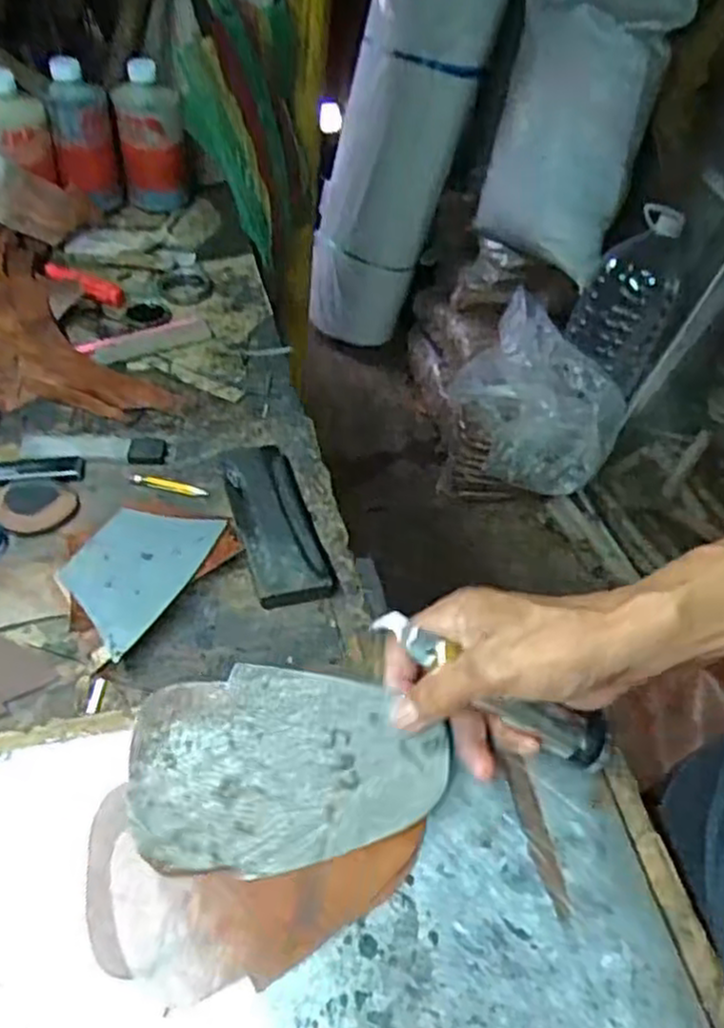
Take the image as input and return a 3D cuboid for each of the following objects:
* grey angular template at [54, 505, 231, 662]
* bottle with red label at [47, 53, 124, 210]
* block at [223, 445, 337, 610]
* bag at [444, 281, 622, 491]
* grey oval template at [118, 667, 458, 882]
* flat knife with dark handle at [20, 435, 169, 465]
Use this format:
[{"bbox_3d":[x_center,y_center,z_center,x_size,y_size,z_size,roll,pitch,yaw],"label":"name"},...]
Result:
[{"bbox_3d":[-0.153,0.032,0.506,0.068,0.006,0.115,34,54,3],"label":"grey angular template"},{"bbox_3d":[-0.311,-0.415,0.841,0.066,0.157,0.052,-9,50,-17],"label":"bottle with red label"},{"bbox_3d":[-0.065,0.003,0.560,0.057,0.018,0.152,-9,51,-18],"label":"block"},{"bbox_3d":[0.377,-0.249,1.657,0.299,0.220,0.395,-24,56,-28],"label":"bag"},{"bbox_3d":[-0.036,0.132,0.382,0.158,0.004,0.099,5,82,-7],"label":"grey oval template"},{"bbox_3d":[-0.215,-0.054,0.599,0.111,0.008,0.029,3,48,-7],"label":"flat knife with dark handle"}]

